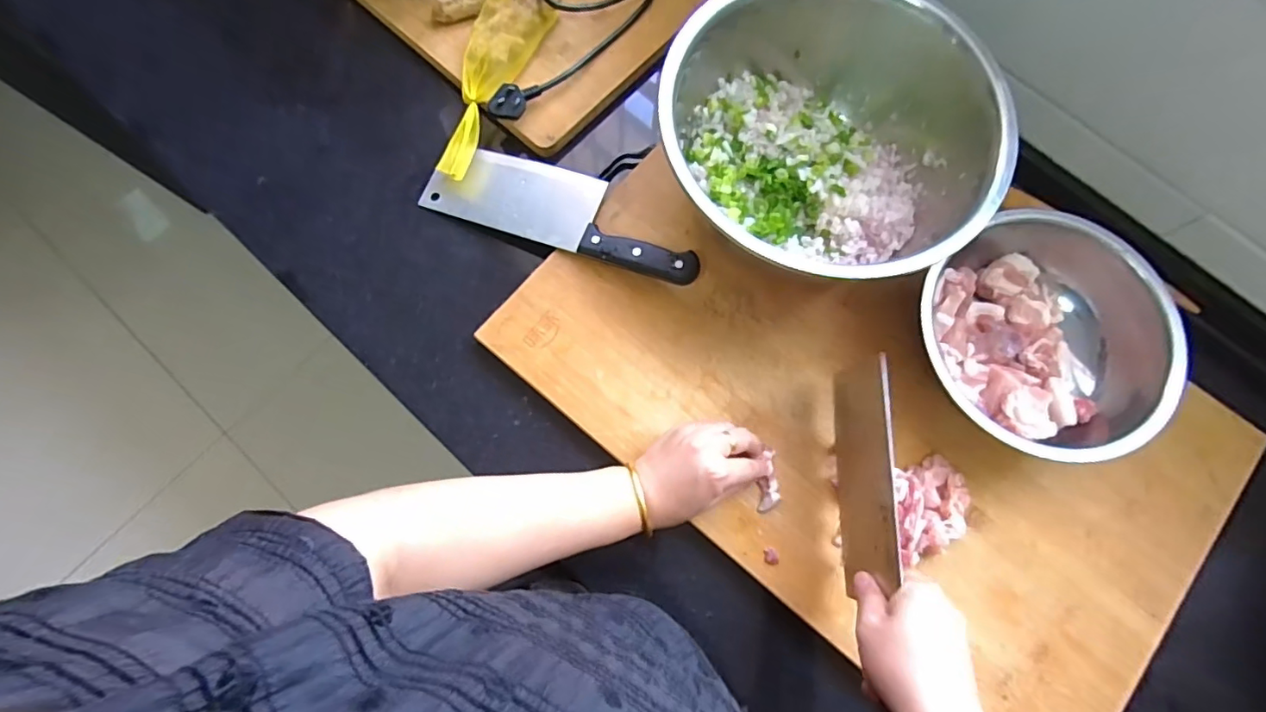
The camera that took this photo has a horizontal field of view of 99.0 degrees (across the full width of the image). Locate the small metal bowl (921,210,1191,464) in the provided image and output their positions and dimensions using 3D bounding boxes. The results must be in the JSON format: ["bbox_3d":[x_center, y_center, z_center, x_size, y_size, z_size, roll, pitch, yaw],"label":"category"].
[{"bbox_3d":[0.352,-0.028,0.462,0.234,0.066,0.198,-41,81,-10],"label":"small metal bowl"}]

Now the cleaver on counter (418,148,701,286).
[{"bbox_3d":[-0.066,-0.142,0.505,0.274,0.033,0.079,21,79,6],"label":"cleaver on counter"}]

